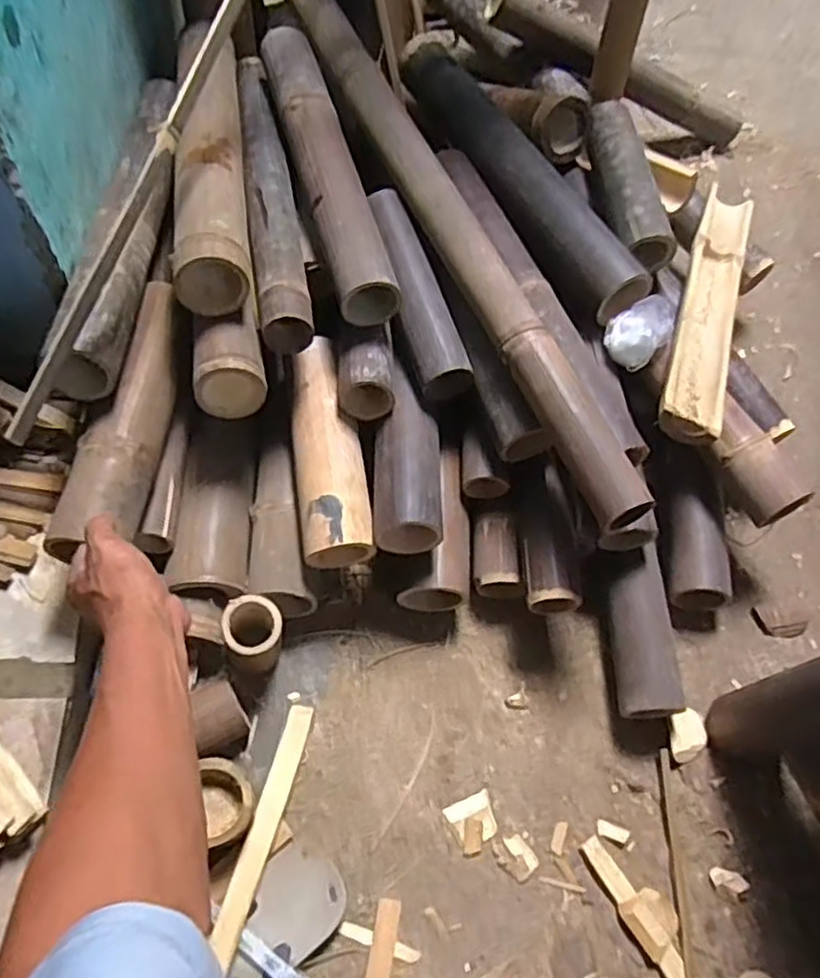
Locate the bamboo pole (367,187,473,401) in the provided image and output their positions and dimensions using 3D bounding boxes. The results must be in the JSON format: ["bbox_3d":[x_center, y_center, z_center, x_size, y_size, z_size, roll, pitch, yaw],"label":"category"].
[{"bbox_3d":[0.005,-0.216,0.753,0.054,0.059,0.242,-14,64,-12],"label":"bamboo pole"}]

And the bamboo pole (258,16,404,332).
[{"bbox_3d":[-0.096,-0.363,0.777,0.064,0.051,0.430,-13,64,-12],"label":"bamboo pole"}]

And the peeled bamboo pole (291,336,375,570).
[{"bbox_3d":[-0.086,-0.039,0.735,0.071,0.081,0.228,-5,63,-8],"label":"peeled bamboo pole"}]

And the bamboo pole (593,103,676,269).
[{"bbox_3d":[0.268,-0.375,0.852,0.055,0.044,0.261,-2,62,-6],"label":"bamboo pole"}]

